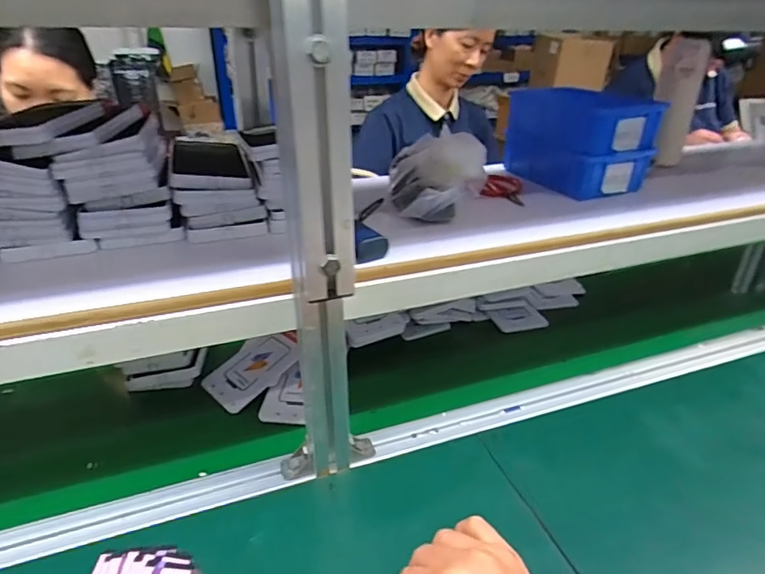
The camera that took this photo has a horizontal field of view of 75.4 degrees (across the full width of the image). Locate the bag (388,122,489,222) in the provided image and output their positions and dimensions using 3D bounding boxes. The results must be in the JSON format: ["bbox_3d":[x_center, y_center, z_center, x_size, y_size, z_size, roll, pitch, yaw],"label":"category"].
[{"bbox_3d":[0.069,-0.138,0.612,0.118,0.093,0.127,4,29,5],"label":"bag"}]

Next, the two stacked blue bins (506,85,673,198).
[{"bbox_3d":[0.286,-0.211,0.750,0.121,0.138,0.189,-14,32,-25],"label":"two stacked blue bins"}]

